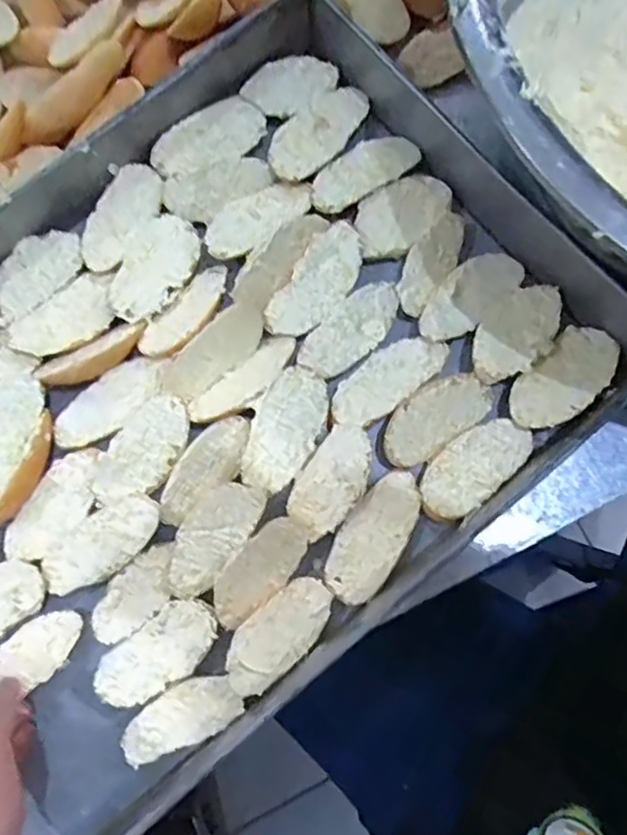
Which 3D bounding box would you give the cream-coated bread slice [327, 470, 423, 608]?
[{"bbox_3d":[0.041,0.079,0.420,0.041,0.013,0.091,31,80,7],"label":"cream-coated bread slice"}]

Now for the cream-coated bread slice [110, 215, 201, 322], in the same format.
[{"bbox_3d":[-0.114,-0.107,0.448,0.043,0.013,0.082,31,80,7],"label":"cream-coated bread slice"}]

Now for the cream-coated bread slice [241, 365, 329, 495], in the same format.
[{"bbox_3d":[-0.019,0.008,0.423,0.044,0.008,0.084,25,80,6],"label":"cream-coated bread slice"}]

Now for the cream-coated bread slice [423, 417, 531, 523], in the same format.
[{"bbox_3d":[0.109,0.035,0.434,0.085,0.027,0.042,-38,80,-7],"label":"cream-coated bread slice"}]

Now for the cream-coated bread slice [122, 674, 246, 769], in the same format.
[{"bbox_3d":[-0.082,0.189,0.394,0.077,0.012,0.034,-21,79,-3],"label":"cream-coated bread slice"}]

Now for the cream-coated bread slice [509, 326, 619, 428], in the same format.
[{"bbox_3d":[0.172,-0.026,0.432,0.043,0.017,0.086,44,82,9],"label":"cream-coated bread slice"}]

